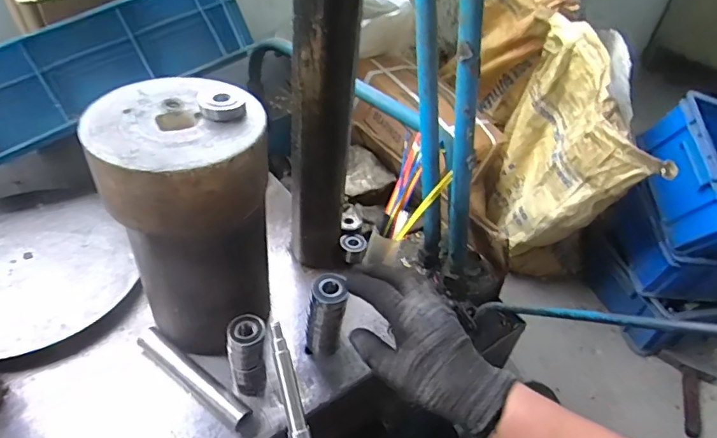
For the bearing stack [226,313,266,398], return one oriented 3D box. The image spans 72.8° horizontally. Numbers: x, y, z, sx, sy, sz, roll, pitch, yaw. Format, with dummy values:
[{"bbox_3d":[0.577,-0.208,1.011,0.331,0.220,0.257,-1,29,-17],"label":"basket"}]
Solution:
[{"bbox_3d":[-0.109,0.136,0.482,0.034,0.088,0.036,0,42,-9],"label":"bearing stack"}]

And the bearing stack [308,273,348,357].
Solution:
[{"bbox_3d":[-0.034,0.106,0.524,0.035,0.106,0.033,7,42,-1],"label":"bearing stack"}]

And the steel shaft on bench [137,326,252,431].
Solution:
[{"bbox_3d":[-0.172,0.163,0.498,0.147,0.027,0.025,30,47,24],"label":"steel shaft on bench"}]

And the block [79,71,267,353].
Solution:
[{"bbox_3d":[-0.159,0.002,0.477,0.143,0.230,0.143,-3,43,-12],"label":"block"}]

